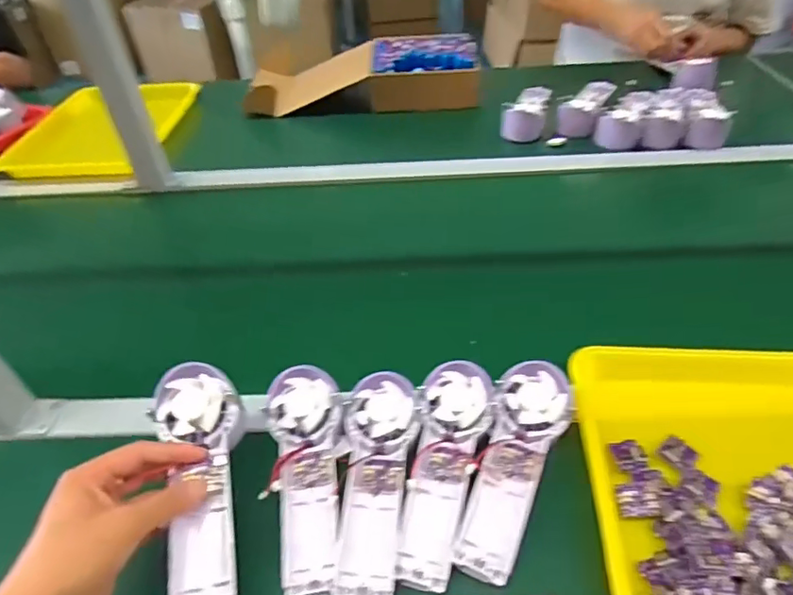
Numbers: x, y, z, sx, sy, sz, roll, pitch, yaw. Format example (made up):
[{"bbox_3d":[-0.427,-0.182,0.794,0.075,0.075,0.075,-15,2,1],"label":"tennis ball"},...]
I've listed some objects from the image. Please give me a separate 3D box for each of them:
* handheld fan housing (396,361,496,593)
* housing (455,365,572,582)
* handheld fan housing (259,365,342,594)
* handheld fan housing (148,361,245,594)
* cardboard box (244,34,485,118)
[{"bbox_3d":[0.039,0.139,0.437,0.056,0.023,0.175,9,61,13],"label":"handheld fan housing"},{"bbox_3d":[0.096,0.135,0.435,0.056,0.025,0.176,15,61,20],"label":"housing"},{"bbox_3d":[-0.075,0.142,0.433,0.060,0.029,0.177,-6,59,-2],"label":"handheld fan housing"},{"bbox_3d":[-0.148,0.139,0.402,0.058,0.045,0.176,-9,65,-5],"label":"handheld fan housing"},{"bbox_3d":[-0.065,-0.415,1.029,0.439,0.091,0.164,-11,44,-6],"label":"cardboard box"}]

